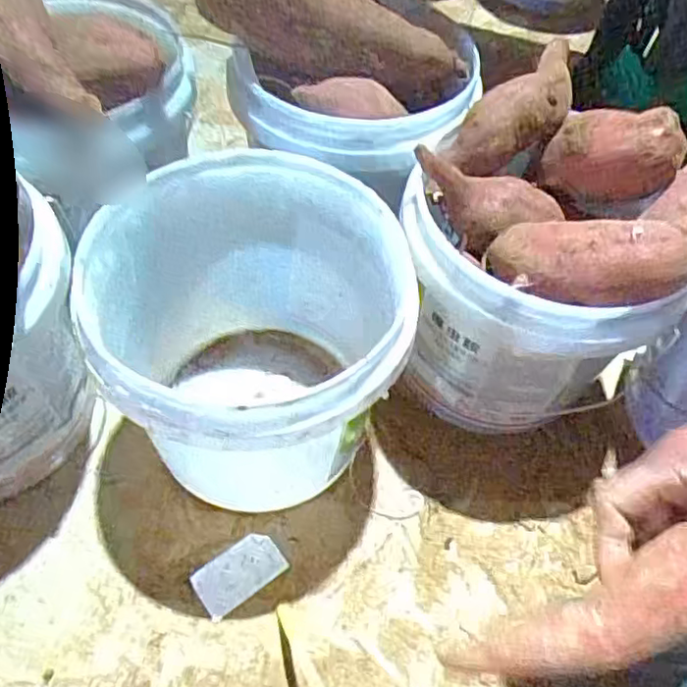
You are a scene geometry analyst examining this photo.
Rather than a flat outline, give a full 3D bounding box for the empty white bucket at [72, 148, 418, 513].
[{"bbox_3d":[-0.060,0.008,0.455,0.187,0.193,0.205,2,56,-3],"label":"empty white bucket"}]

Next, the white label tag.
[{"bbox_3d":[-0.075,0.167,0.462,0.063,0.004,0.037,-31,67,-24],"label":"white label tag"}]

